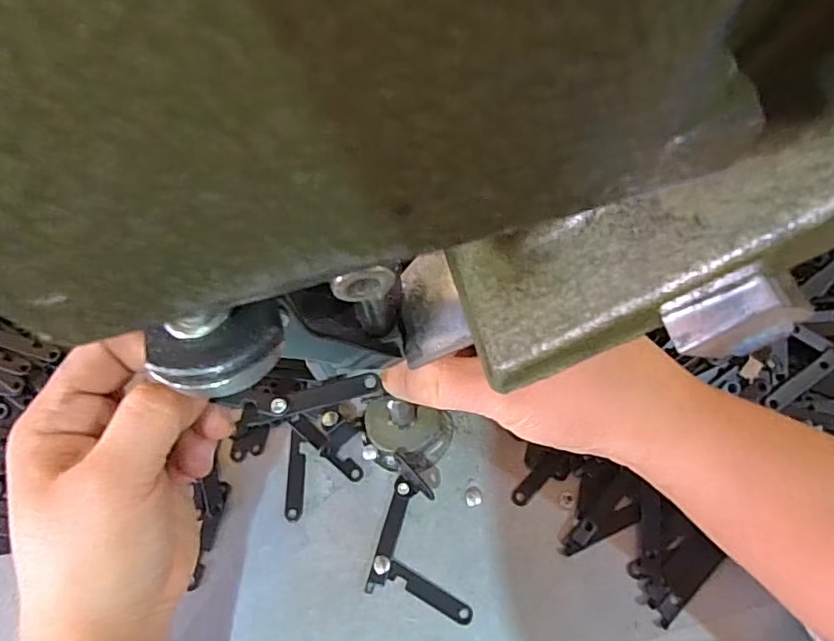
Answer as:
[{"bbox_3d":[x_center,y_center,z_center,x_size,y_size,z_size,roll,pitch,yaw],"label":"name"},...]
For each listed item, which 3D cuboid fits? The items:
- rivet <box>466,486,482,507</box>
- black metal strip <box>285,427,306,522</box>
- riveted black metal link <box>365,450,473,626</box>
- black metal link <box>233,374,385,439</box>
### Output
[{"bbox_3d":[0.029,0.090,0.287,0.008,0.004,0.010,-10,69,-1],"label":"rivet"},{"bbox_3d":[-0.064,0.080,0.294,0.009,0.004,0.046,-2,69,2],"label":"black metal strip"},{"bbox_3d":[0.007,0.107,0.279,0.050,0.004,0.067,11,70,7],"label":"riveted black metal link"},{"bbox_3d":[-0.043,0.032,0.226,0.056,0.005,0.009,-16,69,-10],"label":"black metal link"}]

